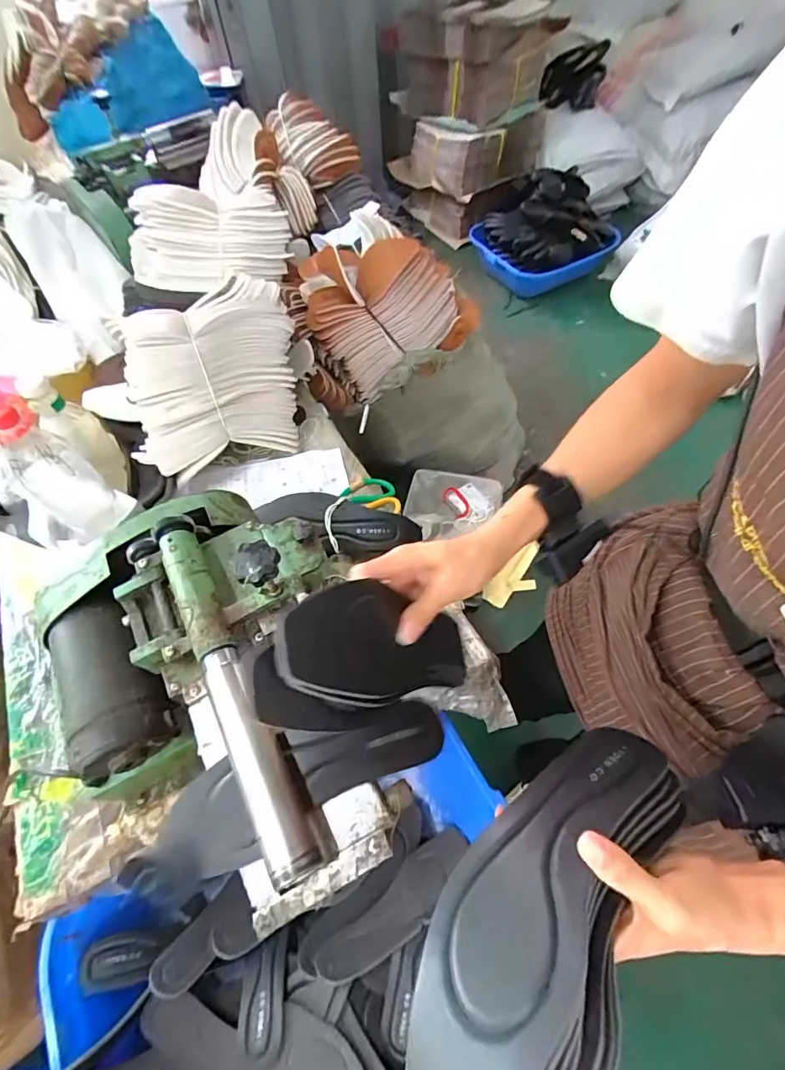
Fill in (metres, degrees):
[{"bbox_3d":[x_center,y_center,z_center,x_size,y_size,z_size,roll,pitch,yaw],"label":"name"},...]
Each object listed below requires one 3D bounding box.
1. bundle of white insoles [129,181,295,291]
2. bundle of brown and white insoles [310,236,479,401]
[{"bbox_3d":[-0.322,-0.530,0.843,0.280,0.132,0.139,-21,59,-10],"label":"bundle of white insoles"},{"bbox_3d":[-0.010,-0.441,0.930,0.290,0.296,0.106,-28,48,17],"label":"bundle of brown and white insoles"}]

